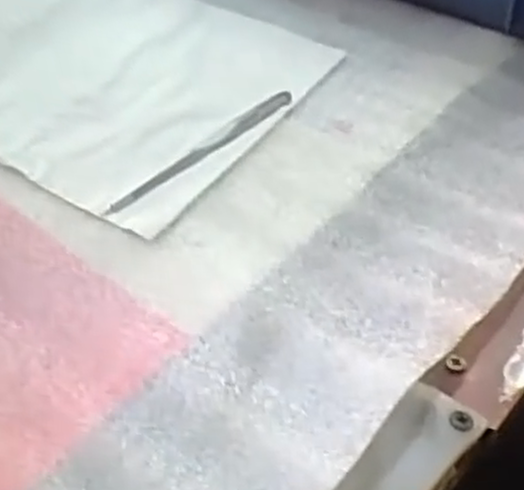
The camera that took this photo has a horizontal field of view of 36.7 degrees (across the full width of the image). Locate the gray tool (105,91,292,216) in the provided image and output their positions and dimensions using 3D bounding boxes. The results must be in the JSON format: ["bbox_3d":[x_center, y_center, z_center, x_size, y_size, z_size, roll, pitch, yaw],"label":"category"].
[{"bbox_3d":[-0.026,-0.044,0.359,0.107,0.004,0.010,-37,53,-26],"label":"gray tool"}]

